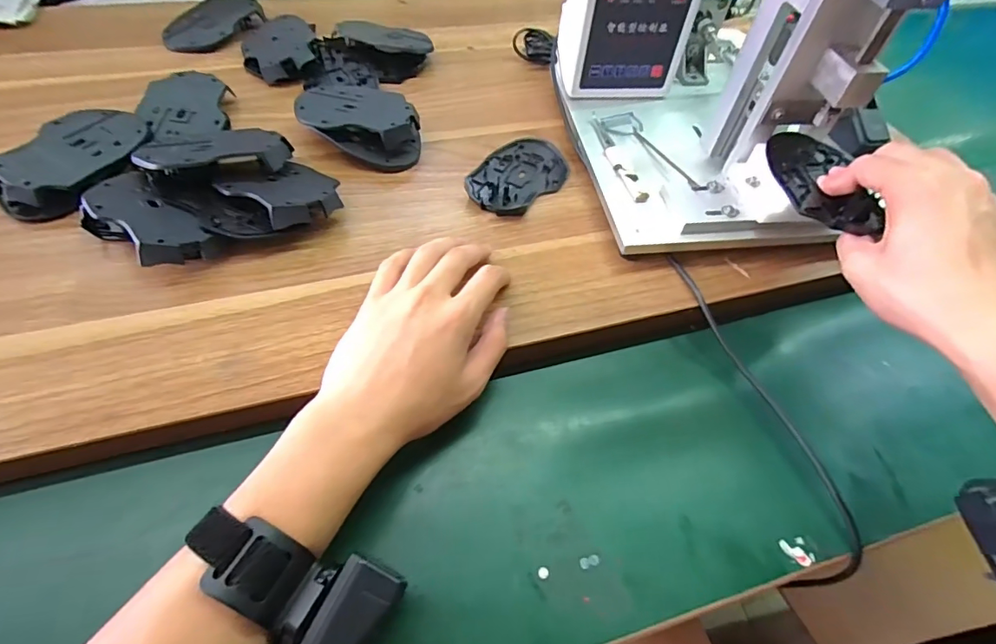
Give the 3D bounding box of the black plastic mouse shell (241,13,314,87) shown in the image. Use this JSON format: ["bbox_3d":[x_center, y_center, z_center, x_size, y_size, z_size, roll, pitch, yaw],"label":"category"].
[{"bbox_3d":[-0.239,-0.302,0.528,0.073,0.023,0.113,-18,58,-17],"label":"black plastic mouse shell"}]

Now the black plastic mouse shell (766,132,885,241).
[{"bbox_3d":[0.238,-0.107,0.361,0.063,0.018,0.118,5,51,-2],"label":"black plastic mouse shell"}]

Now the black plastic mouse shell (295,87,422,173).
[{"bbox_3d":[-0.128,-0.188,0.461,0.120,0.035,0.078,20,56,9],"label":"black plastic mouse shell"}]

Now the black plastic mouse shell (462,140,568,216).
[{"bbox_3d":[0.018,-0.136,0.452,0.072,0.008,0.106,34,59,18],"label":"black plastic mouse shell"}]

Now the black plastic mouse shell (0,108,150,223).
[{"bbox_3d":[-0.349,-0.136,0.409,0.077,0.029,0.119,12,55,4],"label":"black plastic mouse shell"}]

